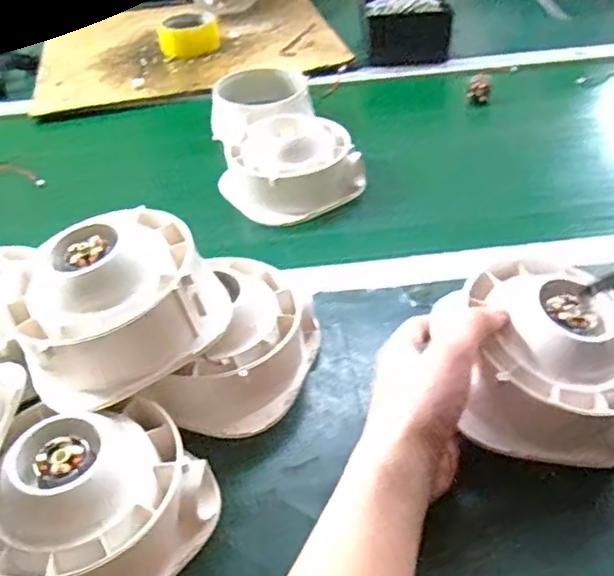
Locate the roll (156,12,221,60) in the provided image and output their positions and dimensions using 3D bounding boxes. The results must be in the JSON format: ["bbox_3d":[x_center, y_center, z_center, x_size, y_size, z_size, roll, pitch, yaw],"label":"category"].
[{"bbox_3d":[-0.180,-0.391,1.000,0.093,0.036,0.086,-9,42,-6],"label":"roll"}]

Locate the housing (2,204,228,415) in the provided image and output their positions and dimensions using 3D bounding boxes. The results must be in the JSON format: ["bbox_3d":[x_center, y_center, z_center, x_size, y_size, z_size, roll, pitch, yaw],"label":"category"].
[{"bbox_3d":[-0.128,0.004,0.439,0.137,0.074,0.120,-27,46,-24],"label":"housing"}]

